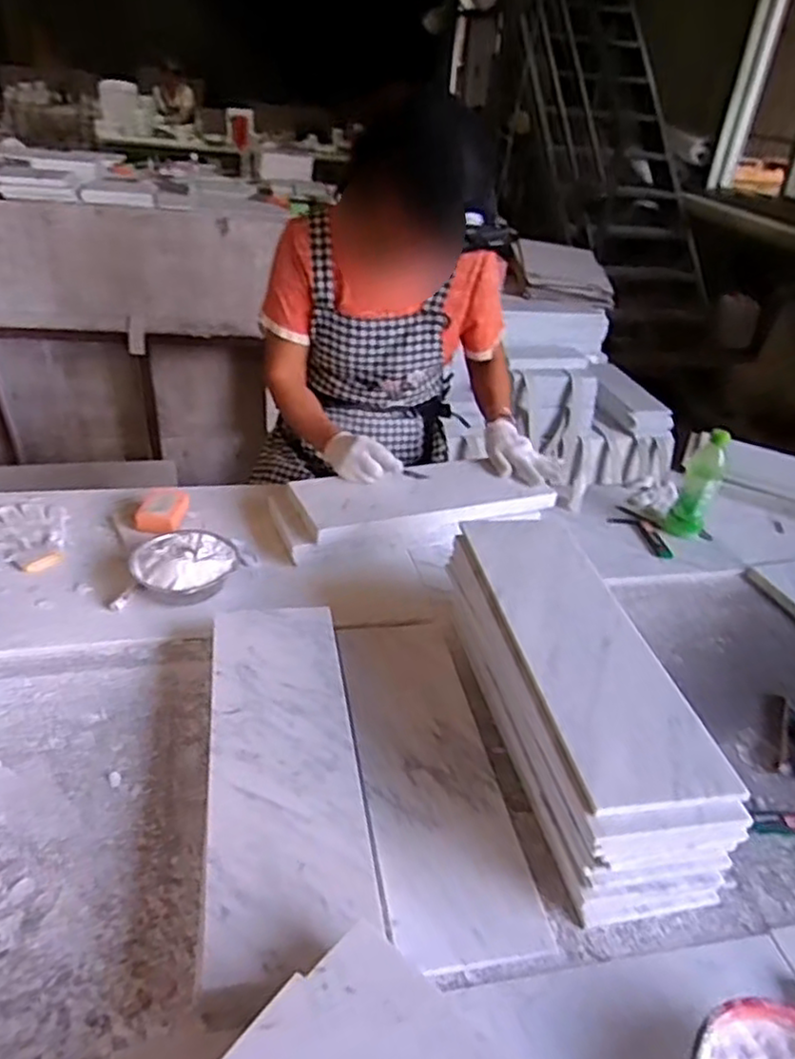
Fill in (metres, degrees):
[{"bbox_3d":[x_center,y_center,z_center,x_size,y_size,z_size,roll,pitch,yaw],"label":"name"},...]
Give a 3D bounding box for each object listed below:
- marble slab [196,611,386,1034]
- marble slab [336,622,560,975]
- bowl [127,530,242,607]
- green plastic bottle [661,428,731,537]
[{"bbox_3d":[-0.125,0.249,0.755,0.158,0.023,0.457,-1,33,-13],"label":"marble slab"},{"bbox_3d":[0.034,0.270,0.819,0.153,0.022,0.445,0,33,-13],"label":"marble slab"},{"bbox_3d":[-0.314,0.058,1.028,0.153,0.051,0.136,1,33,-10],"label":"bowl"},{"bbox_3d":[0.554,-0.082,1.278,0.070,0.195,0.061,22,35,21],"label":"green plastic bottle"}]

